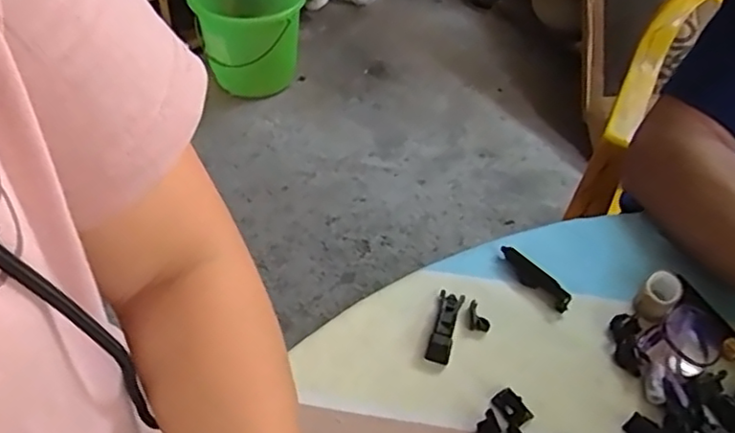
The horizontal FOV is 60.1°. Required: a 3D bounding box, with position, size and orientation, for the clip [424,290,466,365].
[{"bbox_3d":[0.062,0.086,0.506,0.019,0.010,0.067,15,50,10],"label":"clip"}]

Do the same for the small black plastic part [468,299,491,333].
[{"bbox_3d":[0.087,0.081,0.513,0.014,0.006,0.028,-17,52,-17],"label":"small black plastic part"}]

